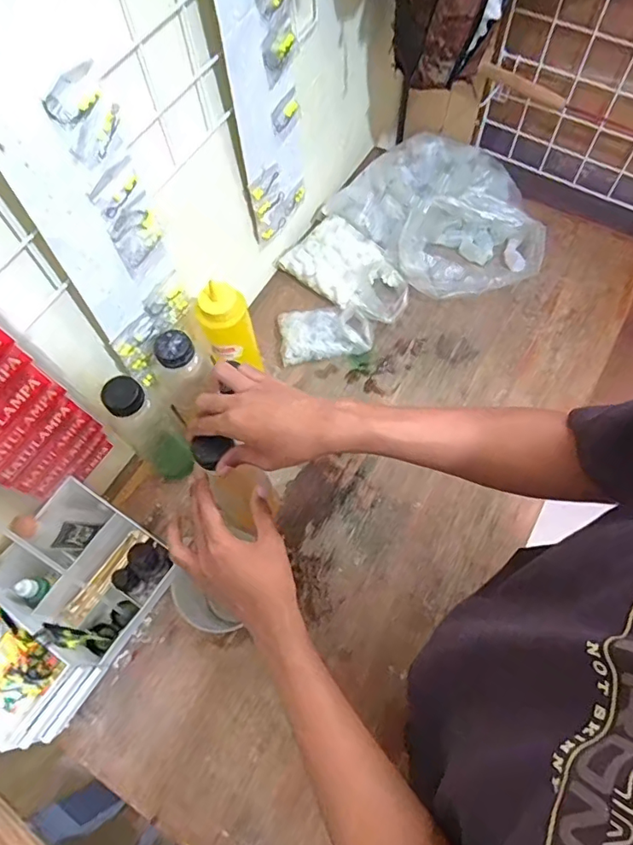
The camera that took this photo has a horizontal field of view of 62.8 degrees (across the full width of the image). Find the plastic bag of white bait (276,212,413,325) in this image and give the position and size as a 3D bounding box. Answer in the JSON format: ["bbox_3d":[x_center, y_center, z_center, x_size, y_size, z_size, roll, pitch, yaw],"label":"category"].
[{"bbox_3d":[0.052,-0.237,0.782,0.196,0.030,0.117,35,71,17],"label":"plastic bag of white bait"}]

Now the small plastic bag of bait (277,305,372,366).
[{"bbox_3d":[0.011,-0.134,0.749,0.129,0.027,0.081,-7,65,-1],"label":"small plastic bag of bait"}]

